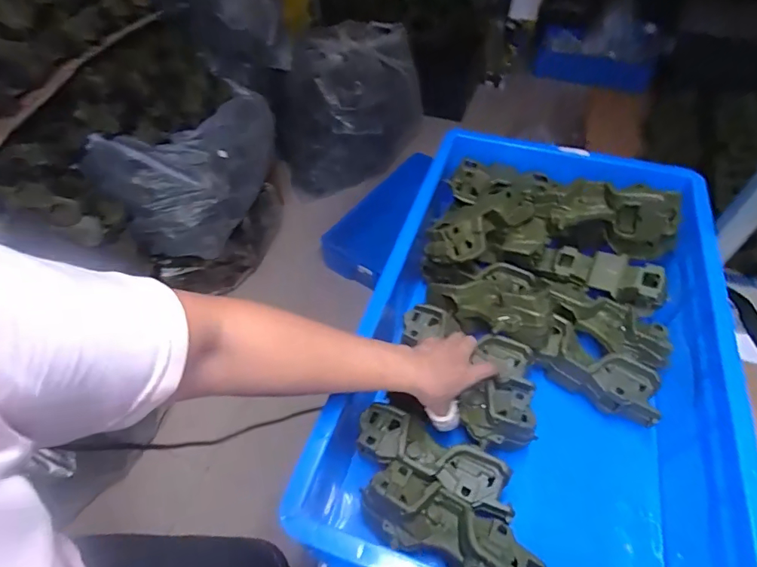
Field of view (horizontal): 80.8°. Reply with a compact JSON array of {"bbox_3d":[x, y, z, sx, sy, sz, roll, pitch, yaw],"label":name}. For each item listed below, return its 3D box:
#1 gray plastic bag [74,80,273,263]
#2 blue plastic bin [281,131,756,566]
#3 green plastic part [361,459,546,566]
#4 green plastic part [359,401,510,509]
[{"bbox_3d":[-0.542,-0.337,1.386,0.274,0.317,0.530,29,57,21],"label":"gray plastic bag"},{"bbox_3d":[0.205,0.075,0.596,0.394,0.199,0.652,16,53,12],"label":"blue plastic bin"},{"bbox_3d":[0.075,0.239,0.446,0.184,0.040,0.070,17,53,13],"label":"green plastic part"},{"bbox_3d":[0.056,0.192,0.497,0.167,0.045,0.060,24,55,17],"label":"green plastic part"}]

